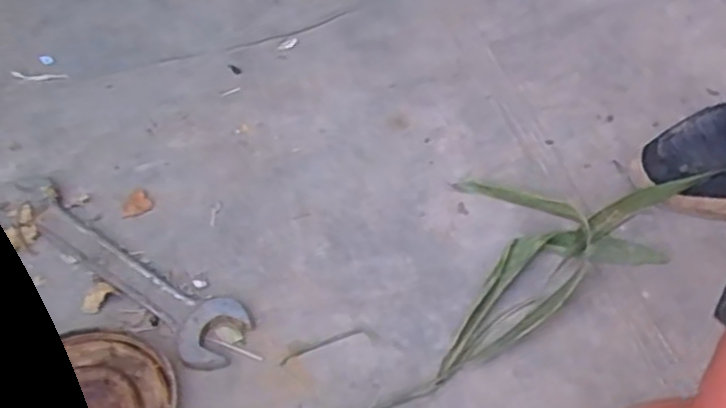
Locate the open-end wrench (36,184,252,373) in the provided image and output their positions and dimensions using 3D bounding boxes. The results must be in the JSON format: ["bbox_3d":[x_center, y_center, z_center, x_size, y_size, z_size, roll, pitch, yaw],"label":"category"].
[{"bbox_3d":[-0.177,0.048,0.559,0.233,0.010,0.055,32,56,29],"label":"open-end wrench"}]

